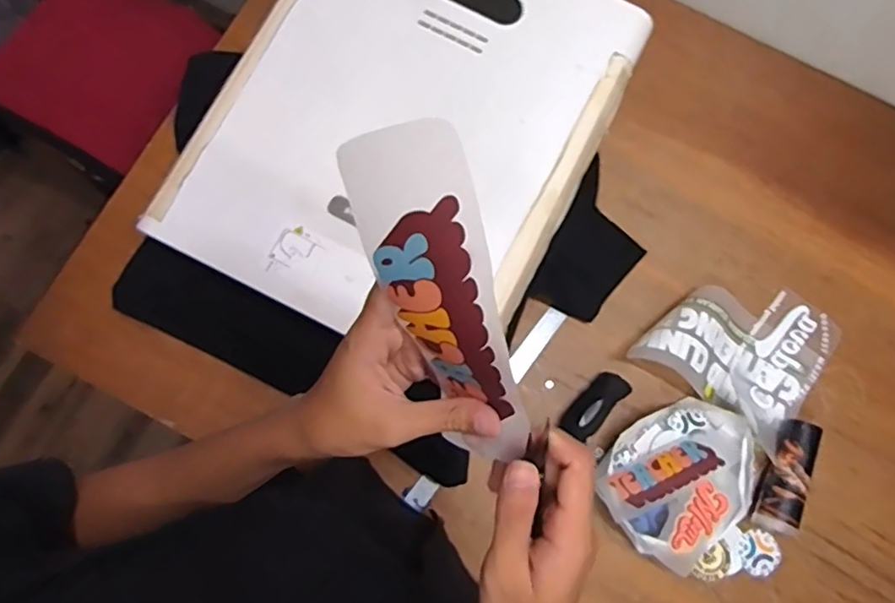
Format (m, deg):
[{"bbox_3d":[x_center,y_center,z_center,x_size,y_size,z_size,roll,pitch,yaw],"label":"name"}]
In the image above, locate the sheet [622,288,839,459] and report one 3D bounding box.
[{"bbox_3d":[0.394,0.051,0.773,0.226,0.058,0.213,37,80,4],"label":"sheet"}]

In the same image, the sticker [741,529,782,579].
[{"bbox_3d":[0.402,0.322,0.754,0.048,0.005,0.051,-1,68,3],"label":"sticker"}]

